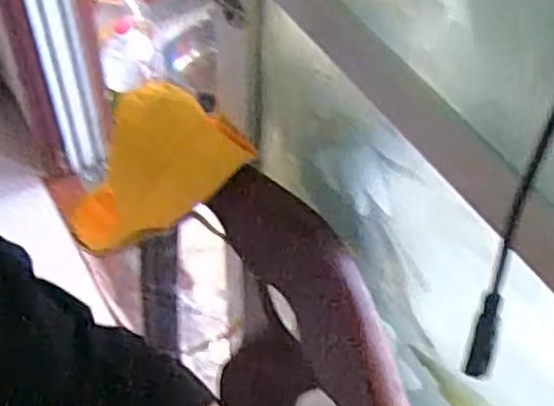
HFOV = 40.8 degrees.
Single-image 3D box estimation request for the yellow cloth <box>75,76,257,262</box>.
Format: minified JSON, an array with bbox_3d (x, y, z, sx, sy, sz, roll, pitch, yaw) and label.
[{"bbox_3d":[-0.131,-0.034,0.711,0.127,0.192,0.051,51,22,1],"label":"yellow cloth"}]

